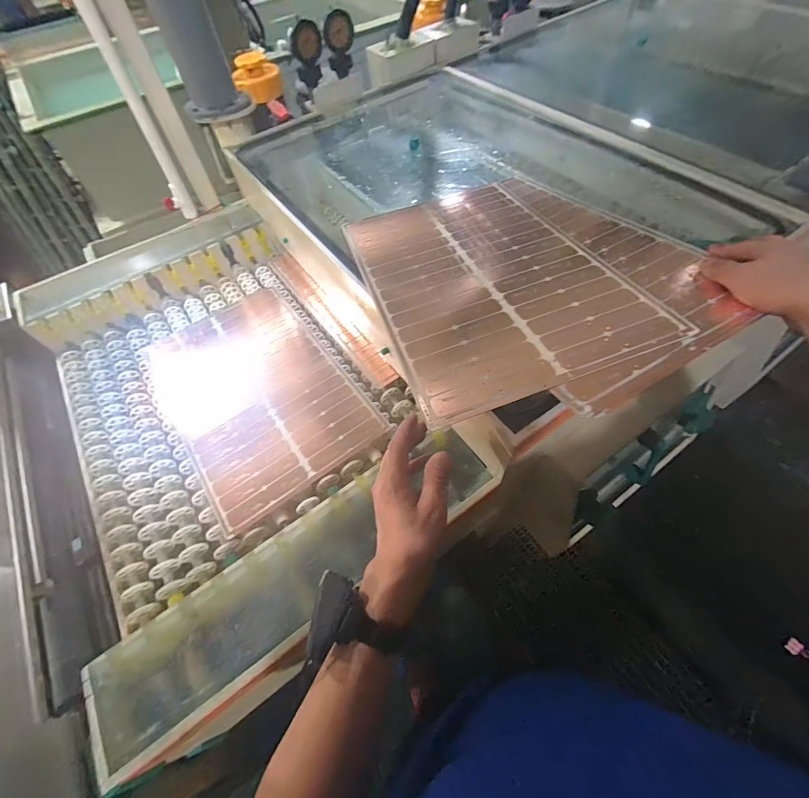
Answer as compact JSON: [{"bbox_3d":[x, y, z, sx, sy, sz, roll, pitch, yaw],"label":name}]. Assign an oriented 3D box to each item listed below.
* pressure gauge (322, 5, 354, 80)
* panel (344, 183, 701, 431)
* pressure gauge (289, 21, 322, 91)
[{"bbox_3d":[-0.159,-0.876,0.926,0.068,0.122,0.042,-15,59,-5],"label":"pressure gauge"},{"bbox_3d":[0.106,-0.185,0.538,0.302,0.009,0.461,-19,51,-3],"label":"panel"},{"bbox_3d":[-0.230,-0.820,0.915,0.074,0.140,0.042,-11,58,-2],"label":"pressure gauge"}]

